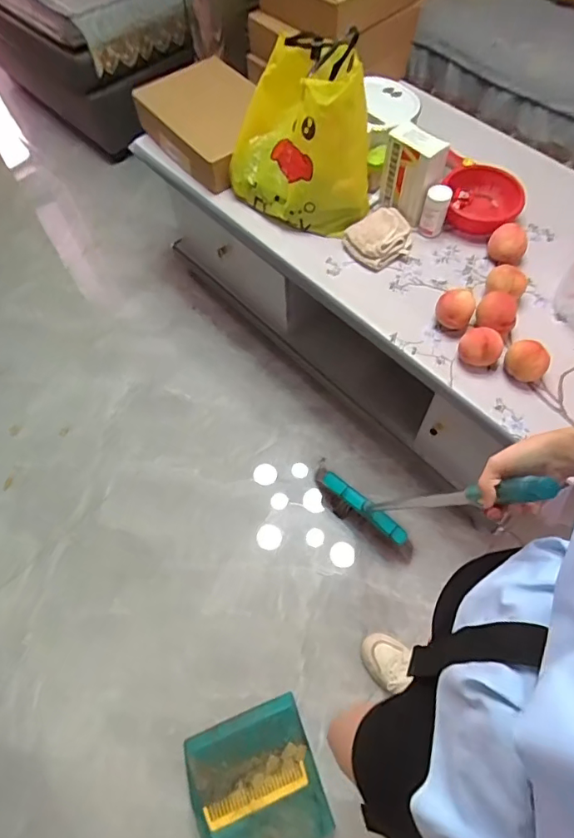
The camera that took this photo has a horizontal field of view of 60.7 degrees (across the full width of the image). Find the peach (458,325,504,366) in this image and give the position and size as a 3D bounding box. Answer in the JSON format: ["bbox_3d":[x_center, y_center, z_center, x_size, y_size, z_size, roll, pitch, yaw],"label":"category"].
[{"bbox_3d":[0.356,-0.131,0.902,0.071,0.062,0.067,31,66,16],"label":"peach"}]

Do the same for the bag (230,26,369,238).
[{"bbox_3d":[0.050,-0.569,1.001,0.221,0.285,0.274,-40,68,-19],"label":"bag"}]

